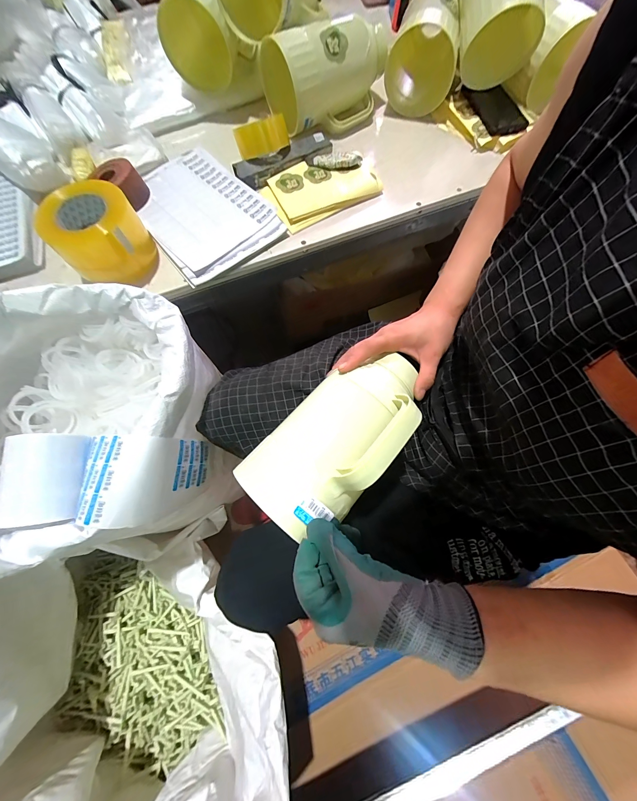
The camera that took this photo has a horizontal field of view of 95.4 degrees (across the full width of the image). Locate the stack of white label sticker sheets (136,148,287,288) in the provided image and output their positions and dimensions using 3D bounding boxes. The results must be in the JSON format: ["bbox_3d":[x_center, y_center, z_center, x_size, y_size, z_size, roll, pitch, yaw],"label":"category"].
[{"bbox_3d":[-0.228,-0.370,0.555,0.205,0.022,0.306,-35,74,-10],"label":"stack of white label sticker sheets"}]

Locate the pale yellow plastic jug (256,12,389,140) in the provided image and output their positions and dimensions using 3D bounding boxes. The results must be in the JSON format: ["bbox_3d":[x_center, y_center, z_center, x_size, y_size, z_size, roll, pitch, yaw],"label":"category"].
[{"bbox_3d":[0.017,-0.669,0.600,0.251,0.148,0.141,-31,73,-9],"label":"pale yellow plastic jug"}]

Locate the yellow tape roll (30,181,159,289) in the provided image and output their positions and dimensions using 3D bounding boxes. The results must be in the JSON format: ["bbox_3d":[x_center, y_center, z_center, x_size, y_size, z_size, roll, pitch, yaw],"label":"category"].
[{"bbox_3d":[-0.359,-0.277,0.489,0.115,0.110,0.122,-4,71,0],"label":"yellow tape roll"}]

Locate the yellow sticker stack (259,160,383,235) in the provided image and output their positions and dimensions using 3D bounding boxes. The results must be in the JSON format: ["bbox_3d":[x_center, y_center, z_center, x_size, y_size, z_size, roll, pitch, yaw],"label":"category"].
[{"bbox_3d":[-0.001,-0.421,0.565,0.205,0.015,0.133,-29,73,-8],"label":"yellow sticker stack"}]

